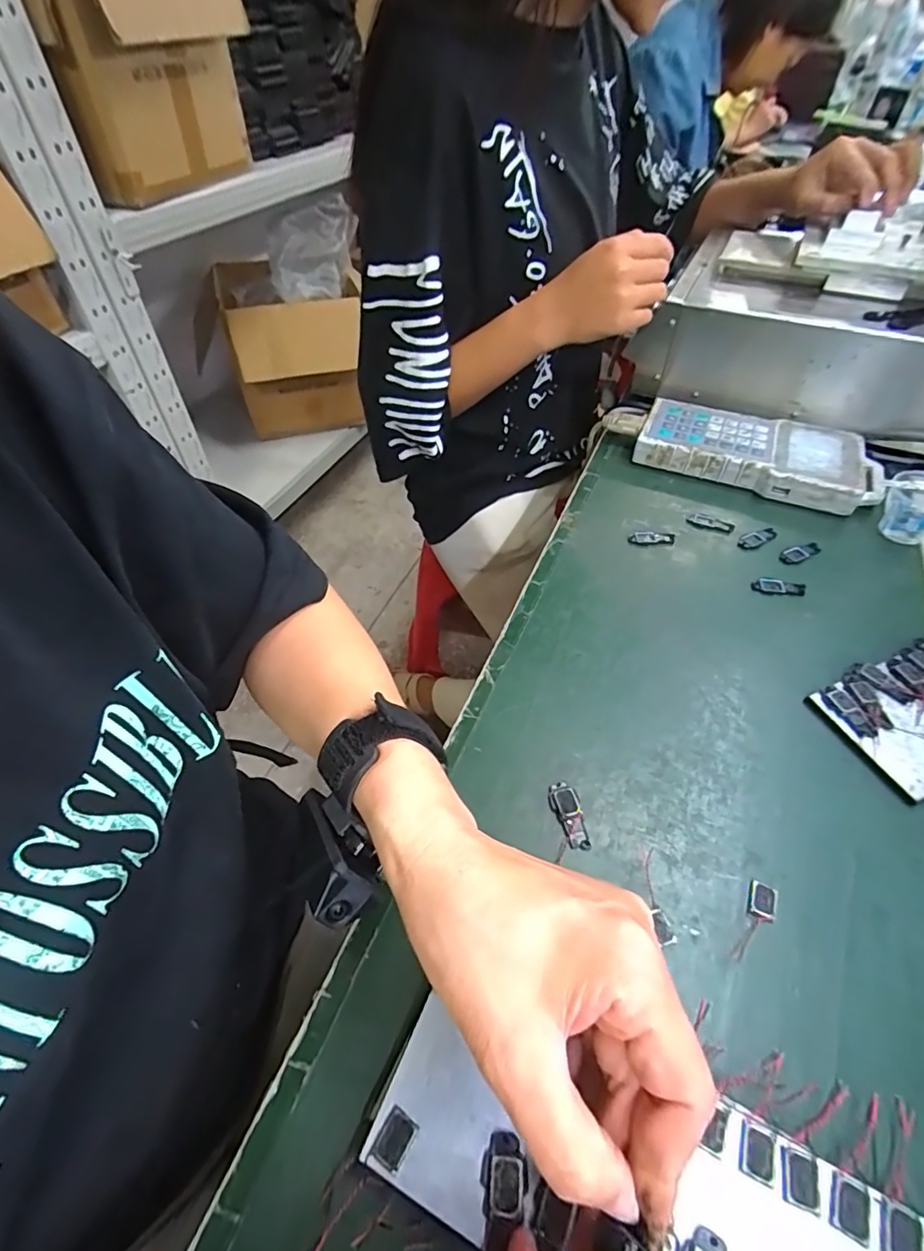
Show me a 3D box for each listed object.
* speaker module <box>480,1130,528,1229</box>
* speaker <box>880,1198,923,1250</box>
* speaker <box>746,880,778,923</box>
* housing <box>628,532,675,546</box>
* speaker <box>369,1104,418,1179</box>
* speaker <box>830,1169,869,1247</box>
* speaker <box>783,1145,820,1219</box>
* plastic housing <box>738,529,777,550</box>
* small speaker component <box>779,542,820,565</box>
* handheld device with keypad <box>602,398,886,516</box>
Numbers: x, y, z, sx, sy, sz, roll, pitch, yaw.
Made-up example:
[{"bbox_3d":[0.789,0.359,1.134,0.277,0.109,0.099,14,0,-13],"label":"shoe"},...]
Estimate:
[{"bbox_3d":[0.017,0.214,0.206,0.017,0.006,0.024,7,50,8],"label":"speaker module"},{"bbox_3d":[0.163,0.226,0.196,0.014,0.004,0.018,27,54,14],"label":"speaker"},{"bbox_3d":[0.159,0.147,0.281,0.013,0.004,0.019,18,52,17],"label":"speaker"},{"bbox_3d":[0.169,-0.078,0.474,0.039,0.004,0.016,3,49,5],"label":"housing"},{"bbox_3d":[-0.027,0.208,0.213,0.013,0.004,0.018,20,54,28],"label":"speaker"},{"bbox_3d":[0.147,0.220,0.201,0.013,0.004,0.017,21,57,19],"label":"speaker"},{"bbox_3d":[0.131,0.215,0.205,0.014,0.004,0.017,18,57,12],"label":"speaker"},{"bbox_3d":[0.264,-0.078,0.472,0.041,0.004,0.015,-24,53,-18],"label":"plastic housing"},{"bbox_3d":[0.293,-0.063,0.460,0.045,0.004,0.016,-22,52,-17],"label":"small speaker component"},{"bbox_3d":[0.280,-0.178,0.538,0.259,0.034,0.099,18,52,16],"label":"handheld device with keypad"}]

